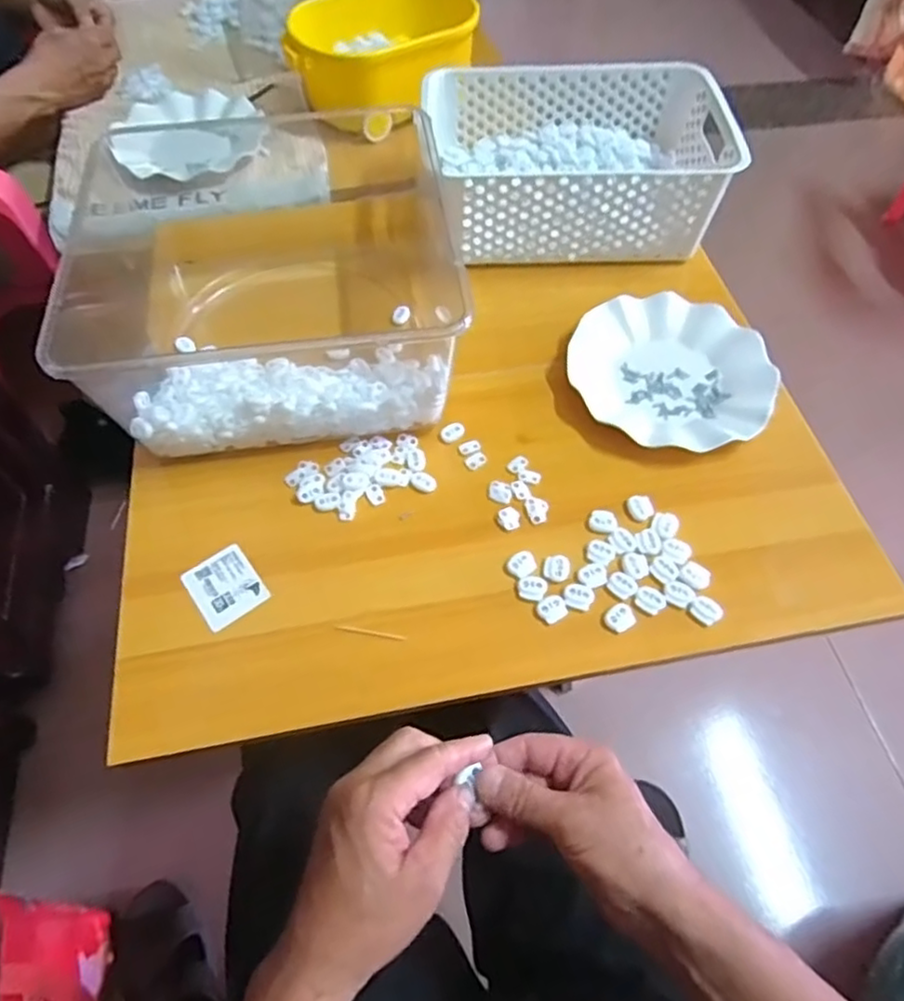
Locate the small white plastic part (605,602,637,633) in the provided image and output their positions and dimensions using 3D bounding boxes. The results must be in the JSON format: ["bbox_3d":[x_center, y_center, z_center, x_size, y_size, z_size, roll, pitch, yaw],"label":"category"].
[{"bbox_3d":[0.127,0.088,0.490,0.023,0.004,0.020,-36,65,-20],"label":"small white plastic part"}]

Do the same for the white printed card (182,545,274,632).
[{"bbox_3d":[-0.178,0.067,0.511,0.049,0.004,0.057,-33,69,-20],"label":"white printed card"}]

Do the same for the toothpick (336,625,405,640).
[{"bbox_3d":[-0.062,0.100,0.497,0.054,0.004,0.004,9,58,6],"label":"toothpick"}]

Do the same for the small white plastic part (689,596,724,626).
[{"bbox_3d":[0.193,0.083,0.492,0.018,0.007,0.022,-35,64,-20],"label":"small white plastic part"}]

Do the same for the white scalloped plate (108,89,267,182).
[{"bbox_3d":[-0.334,-0.465,0.819,0.174,0.026,0.175,0,58,0],"label":"white scalloped plate"}]

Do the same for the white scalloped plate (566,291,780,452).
[{"bbox_3d":[0.203,-0.123,0.609,0.180,0.023,0.175,0,58,0],"label":"white scalloped plate"}]

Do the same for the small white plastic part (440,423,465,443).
[{"bbox_3d":[0.000,-0.062,0.586,0.022,0.006,0.017,-29,62,-17],"label":"small white plastic part"}]

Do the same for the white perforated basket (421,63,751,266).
[{"bbox_3d":[0.127,-0.363,0.703,0.303,0.102,0.204,-1,58,-1],"label":"white perforated basket"}]

